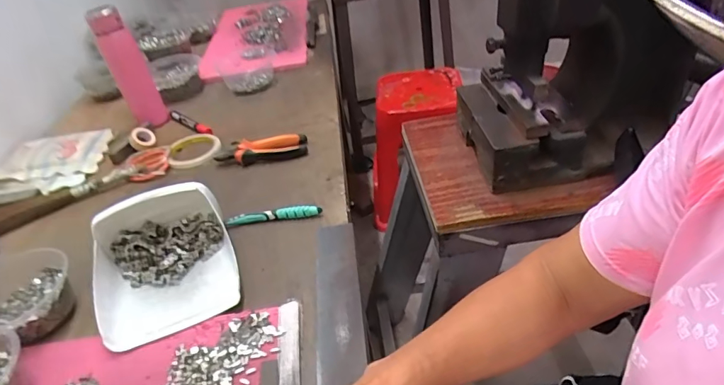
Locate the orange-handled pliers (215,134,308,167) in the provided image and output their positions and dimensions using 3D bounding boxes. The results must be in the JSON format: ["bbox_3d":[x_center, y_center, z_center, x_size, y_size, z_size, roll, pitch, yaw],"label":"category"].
[{"bbox_3d":[-0.166,-0.075,0.746,0.148,0.024,0.052,-12,38,-2],"label":"orange-handled pliers"}]

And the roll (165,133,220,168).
[{"bbox_3d":[-0.297,-0.075,0.792,0.089,0.015,0.104,-16,38,-8],"label":"roll"}]

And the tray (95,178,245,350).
[{"bbox_3d":[-0.236,0.071,0.521,0.153,0.081,0.169,-22,39,-15],"label":"tray"}]

